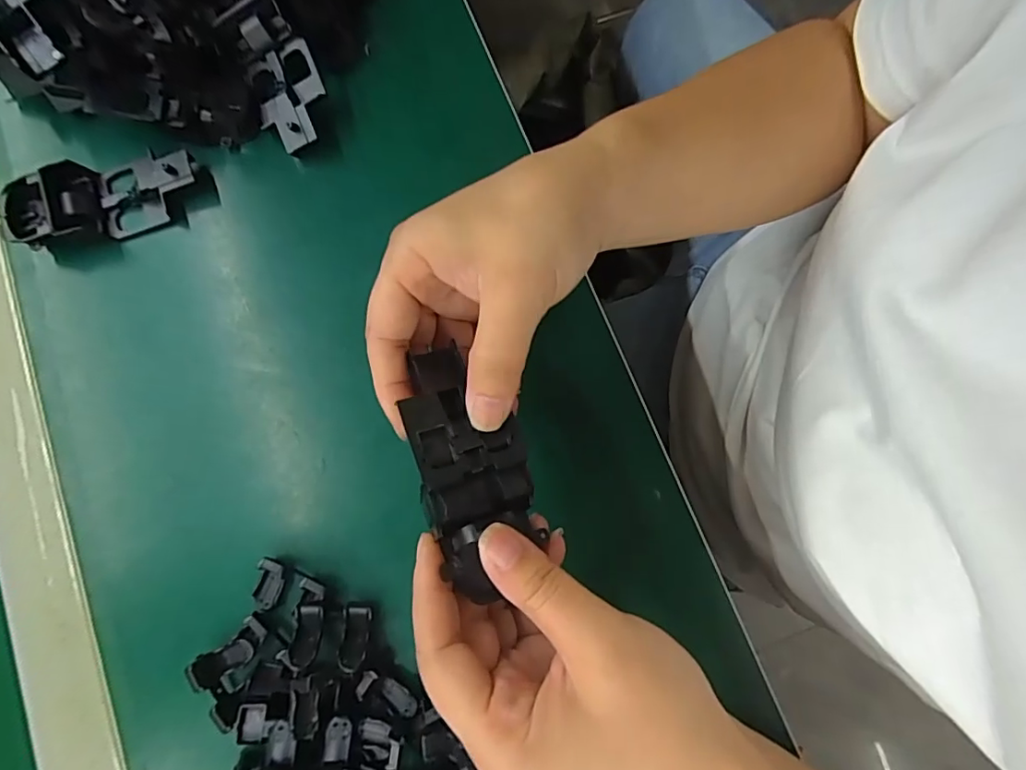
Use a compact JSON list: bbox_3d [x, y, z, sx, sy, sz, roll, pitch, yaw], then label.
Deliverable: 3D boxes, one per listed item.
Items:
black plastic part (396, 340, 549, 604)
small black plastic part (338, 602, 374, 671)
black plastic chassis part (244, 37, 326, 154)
[{"bbox_3d":[-0.016,0.030,0.209,0.039,0.025,0.097,-17,77,-2],"label":"black plastic part"},{"bbox_3d":[-0.075,0.118,0.251,0.013,0.006,0.030,-3,50,1],"label":"small black plastic part"},{"bbox_3d":[-0.125,-0.160,0.299,0.042,0.013,0.056,-22,82,10],"label":"black plastic chassis part"}]

